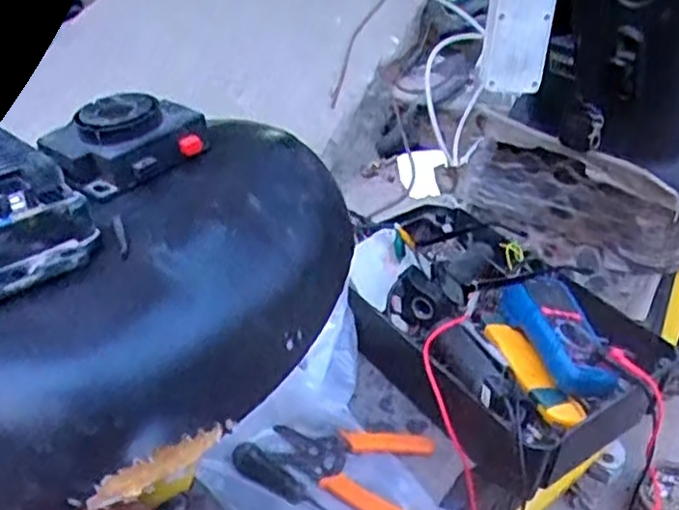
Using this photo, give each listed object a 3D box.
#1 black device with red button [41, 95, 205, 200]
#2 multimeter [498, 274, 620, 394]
[{"bbox_3d":[-0.123,-0.067,0.413,0.082,0.031,0.064,-29,42,-32],"label":"black device with red button"},{"bbox_3d":[0.224,0.075,0.696,0.080,0.034,0.135,-16,37,-17],"label":"multimeter"}]

